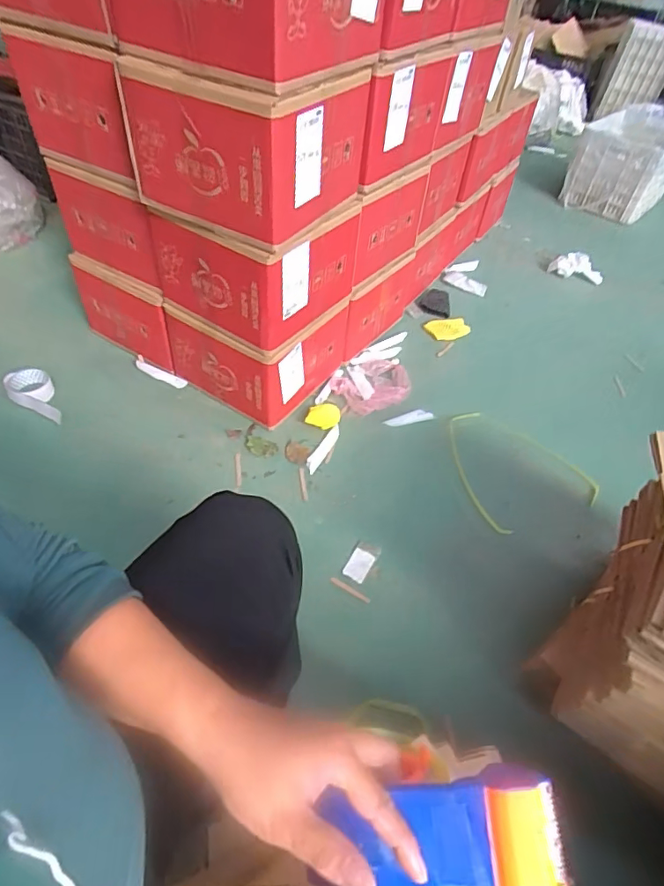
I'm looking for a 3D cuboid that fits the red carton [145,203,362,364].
[{"bbox_3d":[-0.152,-0.381,1.057,0.315,0.214,0.286,31,52,19],"label":"red carton"}]

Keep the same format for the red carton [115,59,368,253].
[{"bbox_3d":[-0.135,-0.522,0.882,0.309,0.203,0.283,31,52,19],"label":"red carton"}]

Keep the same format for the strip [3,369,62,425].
[{"bbox_3d":[-0.654,-0.110,1.151,0.152,0.048,0.085,27,50,16],"label":"strip"}]

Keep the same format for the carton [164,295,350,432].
[{"bbox_3d":[-0.169,-0.234,1.211,0.303,0.211,0.287,31,52,19],"label":"carton"}]

